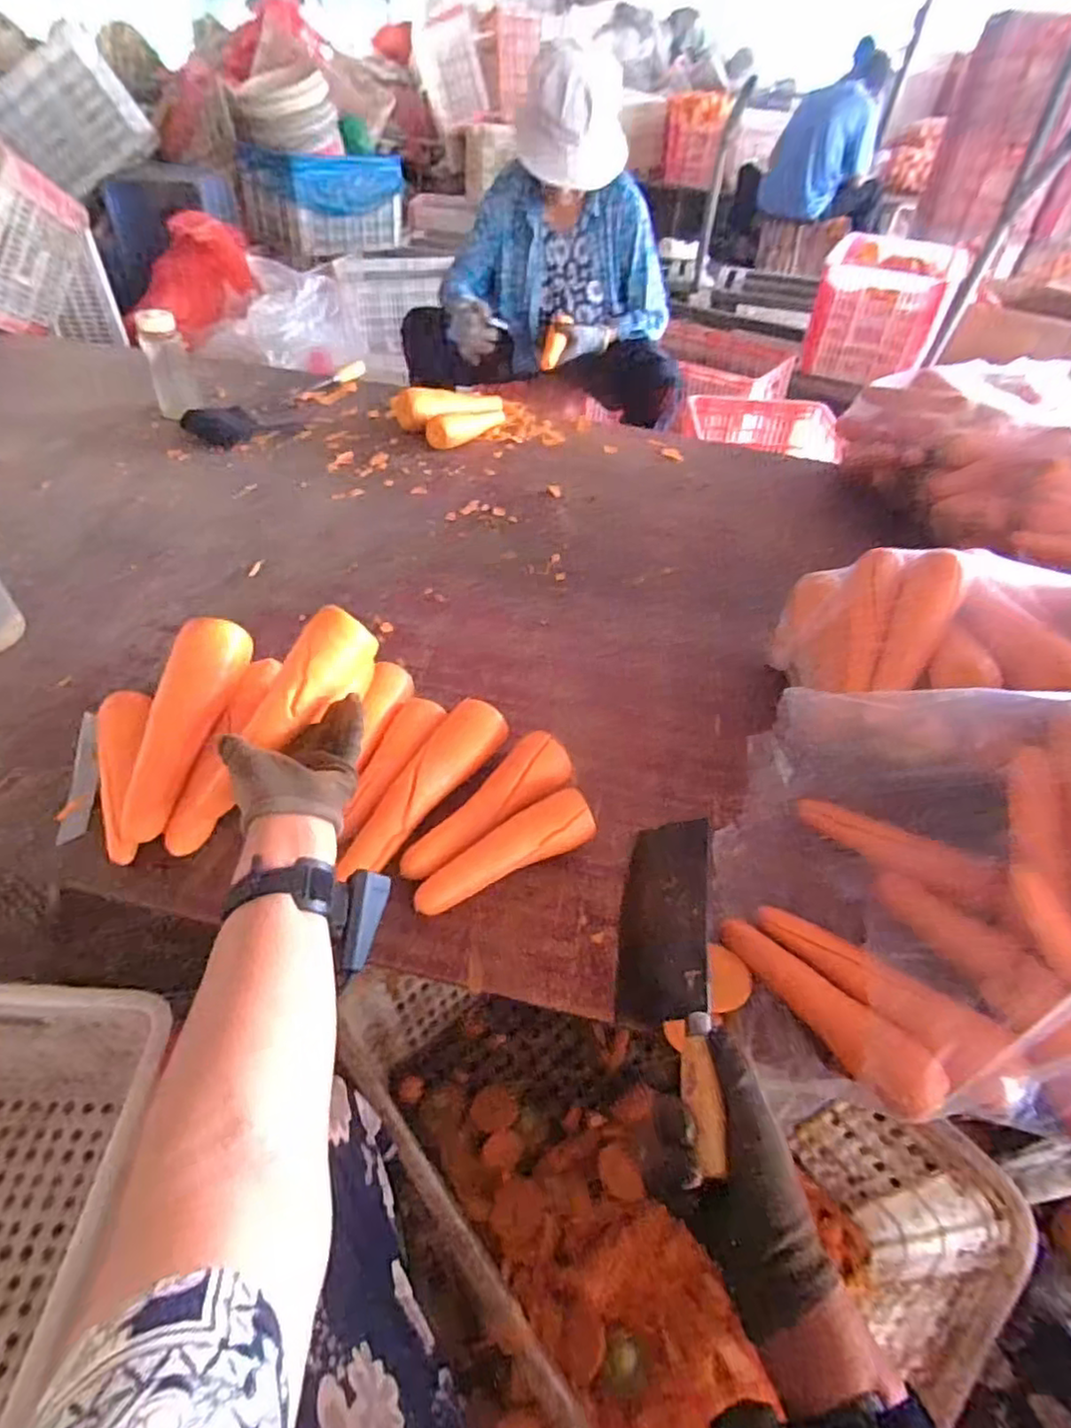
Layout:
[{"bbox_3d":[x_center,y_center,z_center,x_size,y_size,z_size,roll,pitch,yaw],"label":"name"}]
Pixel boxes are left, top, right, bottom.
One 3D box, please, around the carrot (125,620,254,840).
[{"bbox_3d":[-0.335,0.009,0.627,0.051,0.047,0.222,11,71,6],"label":"carrot"}]

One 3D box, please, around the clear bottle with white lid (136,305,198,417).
[{"bbox_3d":[-0.663,-0.620,1.202,0.074,0.176,0.067,-18,50,-21],"label":"clear bottle with white lid"}]

